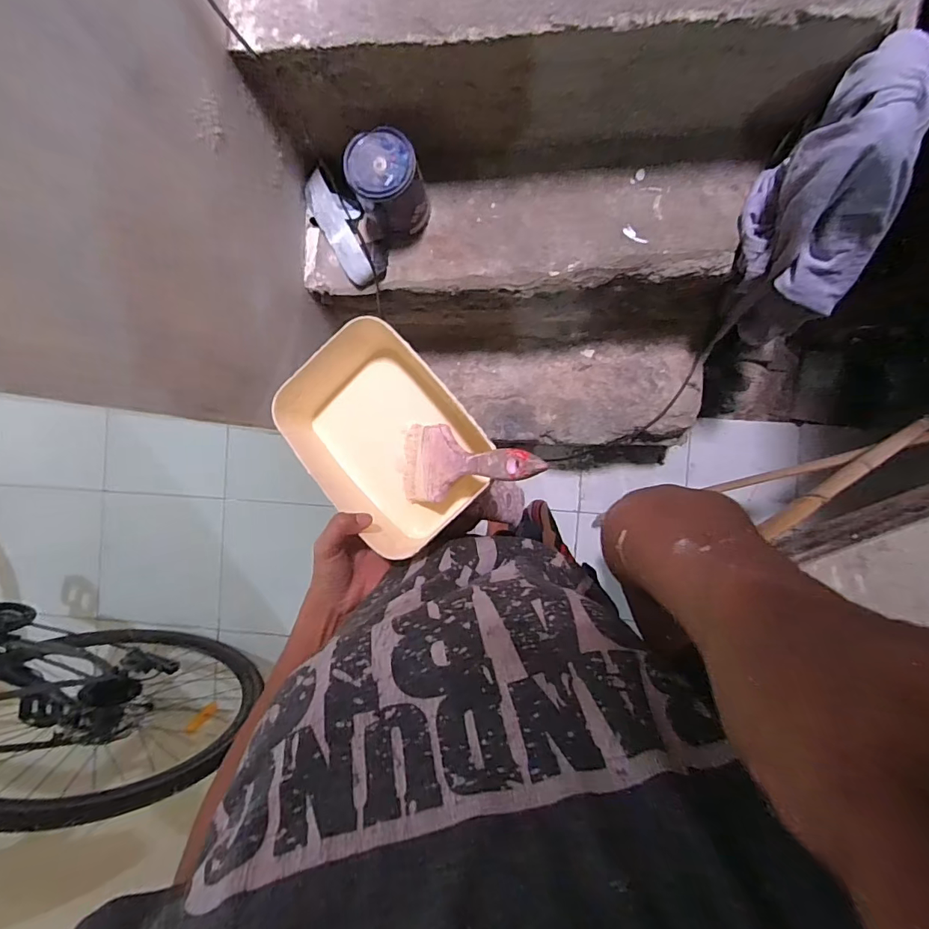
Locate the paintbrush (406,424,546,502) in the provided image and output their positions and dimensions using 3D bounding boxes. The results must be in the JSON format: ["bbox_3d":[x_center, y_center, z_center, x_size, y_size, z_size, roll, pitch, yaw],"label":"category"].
[{"bbox_3d":[0.000,-0.001,0.413,0.175,0.012,0.071,0,91,50],"label":"paintbrush"}]

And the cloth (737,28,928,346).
[{"bbox_3d":[0.526,-0.385,0.672,0.152,0.236,0.267,-4,90,8],"label":"cloth"}]

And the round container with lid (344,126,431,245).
[{"bbox_3d":[-0.124,-0.447,0.775,0.106,0.131,0.115,10,92,7],"label":"round container with lid"}]

